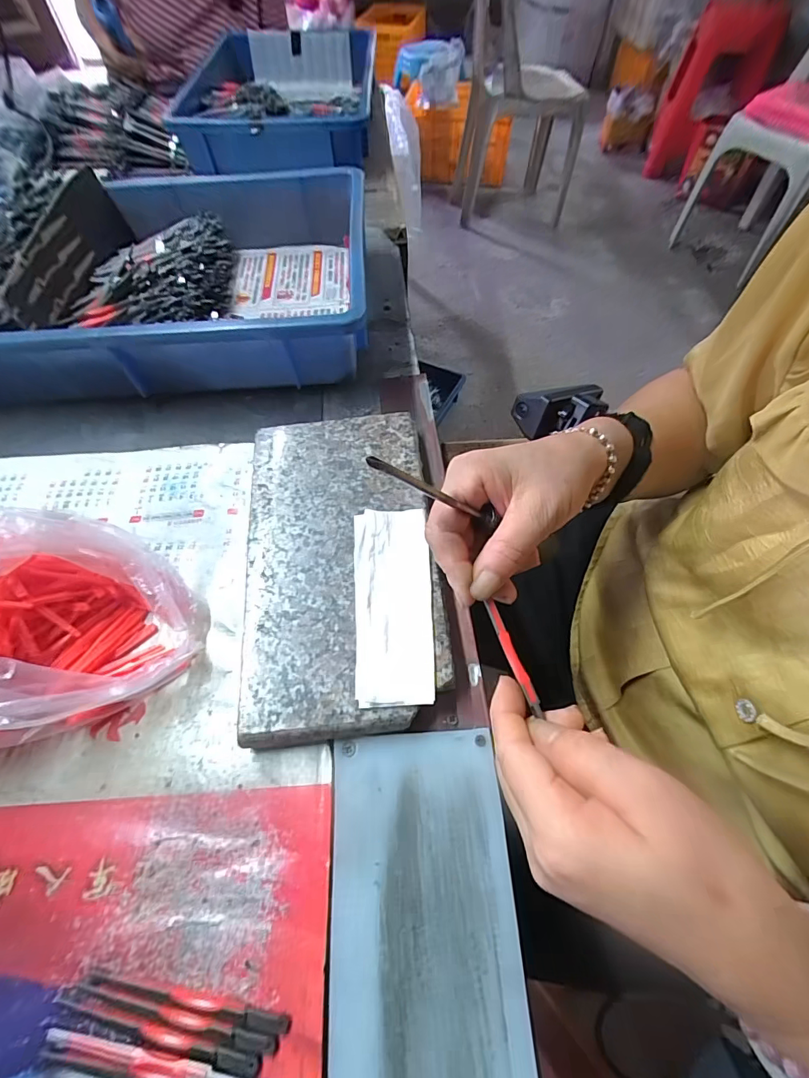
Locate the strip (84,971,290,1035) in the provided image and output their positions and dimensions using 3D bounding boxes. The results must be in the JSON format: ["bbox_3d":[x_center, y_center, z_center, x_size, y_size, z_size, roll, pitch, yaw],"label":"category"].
[{"bbox_3d":[-0.107,0.223,0.208,0.104,0.004,0.008,7,61,7],"label":"strip"}]

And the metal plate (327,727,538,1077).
[{"bbox_3d":[0.010,0.204,0.213,0.093,0.007,0.194,-4,60,0],"label":"metal plate"}]

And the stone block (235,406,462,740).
[{"bbox_3d":[-0.046,0.011,0.315,0.131,0.025,0.245,-7,60,-1],"label":"stone block"}]

